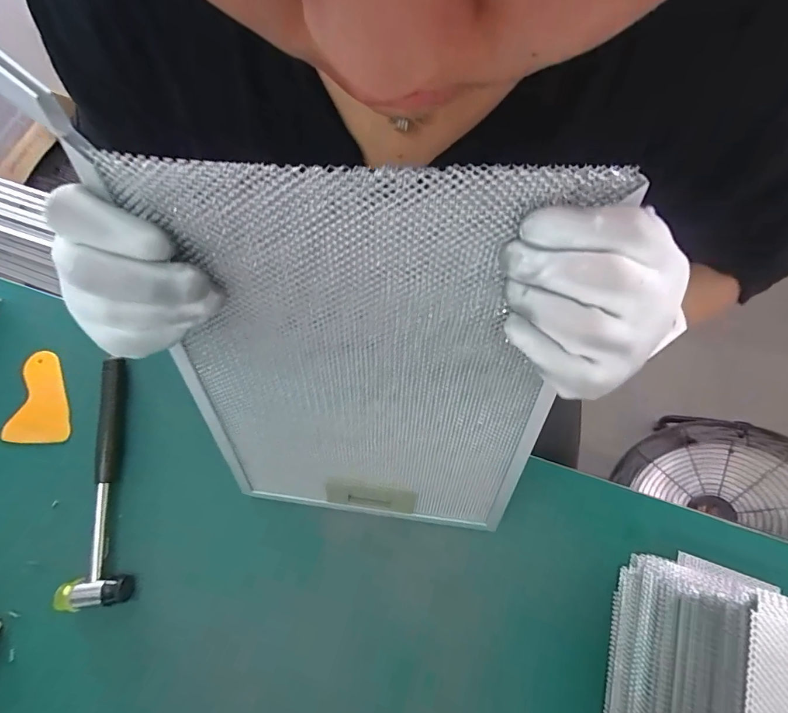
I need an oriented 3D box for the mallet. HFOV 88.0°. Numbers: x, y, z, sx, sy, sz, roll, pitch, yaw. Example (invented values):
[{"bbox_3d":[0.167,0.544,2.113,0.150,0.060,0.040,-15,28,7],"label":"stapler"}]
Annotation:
[{"bbox_3d":[-0.299,0.121,0.420,0.056,0.022,0.241,-8,73,-1],"label":"mallet"}]

